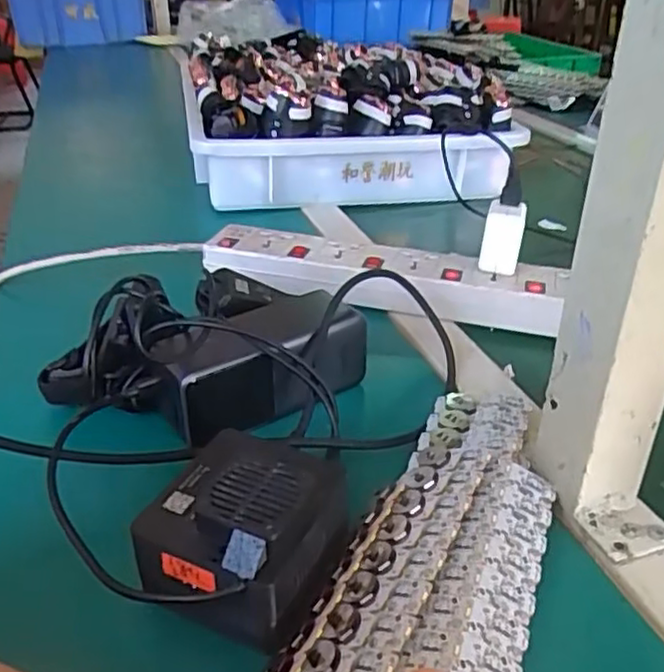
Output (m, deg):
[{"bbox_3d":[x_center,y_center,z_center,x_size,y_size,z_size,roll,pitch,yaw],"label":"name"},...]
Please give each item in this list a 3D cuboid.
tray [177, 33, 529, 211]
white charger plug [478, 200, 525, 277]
[{"bbox_3d":[0.010,-0.250,0.804,0.347,0.122,0.265,-7,32,-11],"label":"tray"},{"bbox_3d":[0.129,-0.074,0.516,0.029,0.053,0.029,7,32,12],"label":"white charger plug"}]

